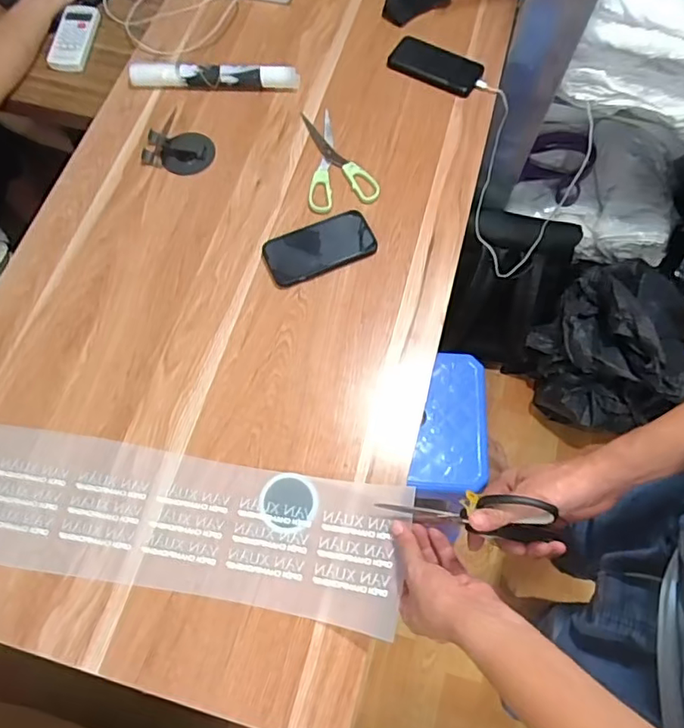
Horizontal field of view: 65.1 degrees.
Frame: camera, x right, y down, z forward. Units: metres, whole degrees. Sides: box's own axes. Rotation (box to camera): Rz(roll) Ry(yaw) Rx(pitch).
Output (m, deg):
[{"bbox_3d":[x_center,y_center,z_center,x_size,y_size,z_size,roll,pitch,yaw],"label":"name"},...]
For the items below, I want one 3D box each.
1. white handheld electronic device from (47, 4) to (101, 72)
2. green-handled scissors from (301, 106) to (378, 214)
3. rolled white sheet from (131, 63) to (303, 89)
[{"bbox_3d":[-0.448,-0.551,0.900,0.059,0.017,0.128,9,68,3],"label":"white handheld electronic device"},{"bbox_3d":[-0.014,-0.308,0.806,0.101,0.017,0.190,-13,68,-6],"label":"green-handled scissors"},{"bbox_3d":[-0.205,-0.458,0.847,0.265,0.031,0.032,5,68,2],"label":"rolled white sheet"}]

